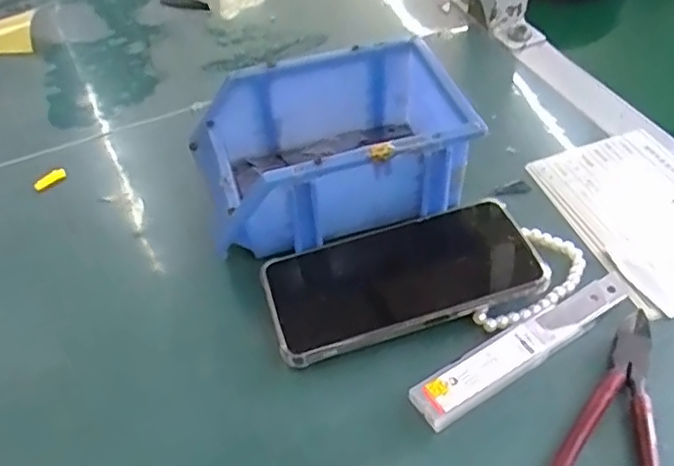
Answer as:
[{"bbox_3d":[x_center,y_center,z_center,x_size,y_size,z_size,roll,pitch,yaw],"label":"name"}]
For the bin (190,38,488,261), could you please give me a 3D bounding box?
[{"bbox_3d":[-0.006,-0.055,0.444,0.168,0.080,0.115,-13,49,-9],"label":"bin"}]

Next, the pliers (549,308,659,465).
[{"bbox_3d":[0.145,0.101,0.338,0.052,0.009,0.152,18,51,18],"label":"pliers"}]

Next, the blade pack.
[{"bbox_3d":[0.110,0.063,0.373,0.154,0.011,0.025,-27,52,-20],"label":"blade pack"}]

